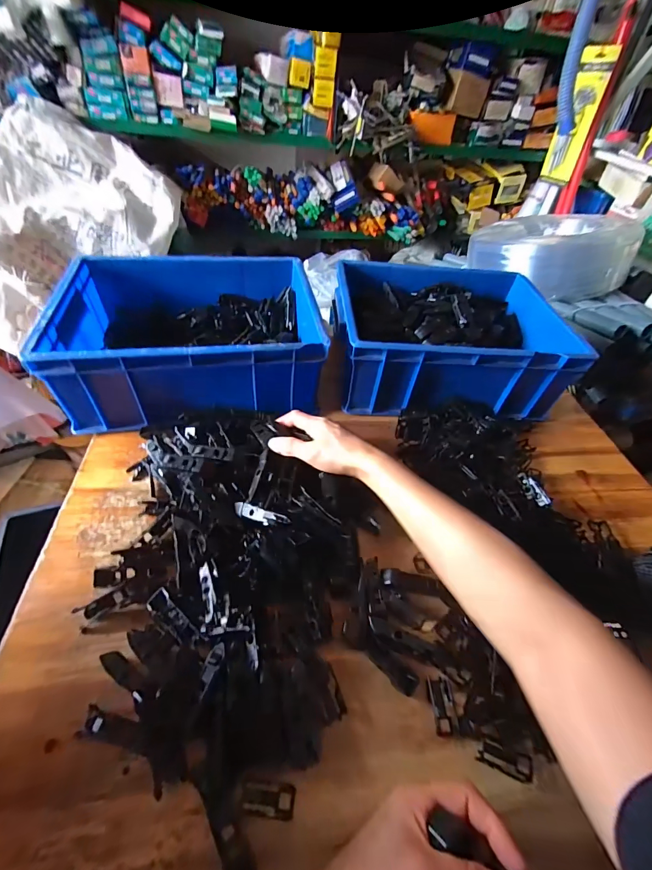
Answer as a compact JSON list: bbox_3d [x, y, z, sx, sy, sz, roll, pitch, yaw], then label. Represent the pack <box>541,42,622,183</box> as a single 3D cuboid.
[{"bbox_3d":[0.618,-0.774,0.902,0.031,0.256,0.085,-25,55,-15],"label":"pack"}]

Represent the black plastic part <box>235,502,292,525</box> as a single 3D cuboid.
[{"bbox_3d":[-0.066,0.080,0.367,0.068,0.012,0.014,7,43,31],"label":"black plastic part"}]

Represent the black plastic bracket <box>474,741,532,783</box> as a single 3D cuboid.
[{"bbox_3d":[0.140,0.255,0.286,0.039,0.012,0.017,8,46,20],"label":"black plastic bracket"}]

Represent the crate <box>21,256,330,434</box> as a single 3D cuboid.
[{"bbox_3d":[-0.190,-0.142,0.555,0.329,0.151,0.265,-5,48,-11],"label":"crate"}]

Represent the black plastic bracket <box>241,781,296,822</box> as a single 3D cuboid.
[{"bbox_3d":[-0.041,0.263,0.262,0.037,0.005,0.018,6,47,0],"label":"black plastic bracket"}]

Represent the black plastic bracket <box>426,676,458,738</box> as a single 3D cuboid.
[{"bbox_3d":[0.100,0.231,0.312,0.020,0.009,0.041,0,47,-6],"label":"black plastic bracket"}]

